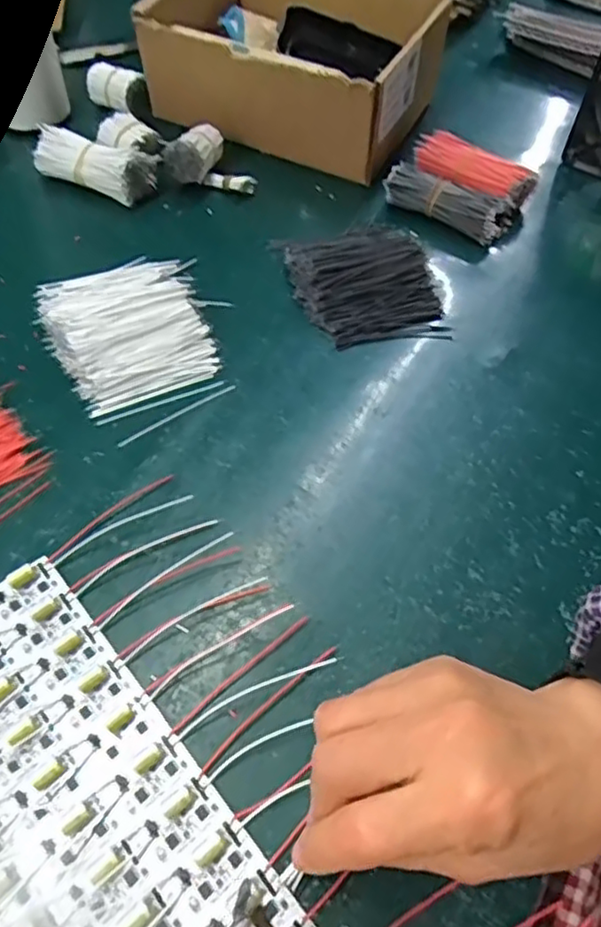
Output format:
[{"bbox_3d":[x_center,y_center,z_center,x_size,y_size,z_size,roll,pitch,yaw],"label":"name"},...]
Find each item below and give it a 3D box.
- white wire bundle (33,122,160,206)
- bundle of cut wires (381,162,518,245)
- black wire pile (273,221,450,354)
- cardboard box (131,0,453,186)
[{"bbox_3d":[-0.162,-0.234,0.503,0.094,0.031,0.033,16,56,8],"label":"white wire bundle"},{"bbox_3d":[0.115,-0.204,0.503,0.098,0.034,0.031,32,59,18],"label":"bundle of cut wires"},{"bbox_3d":[0.043,-0.133,0.456,0.094,0.024,0.117,-12,57,-11],"label":"black wire pile"},{"bbox_3d":[-0.004,-0.348,0.548,0.211,0.078,0.167,24,57,13],"label":"cardboard box"}]

